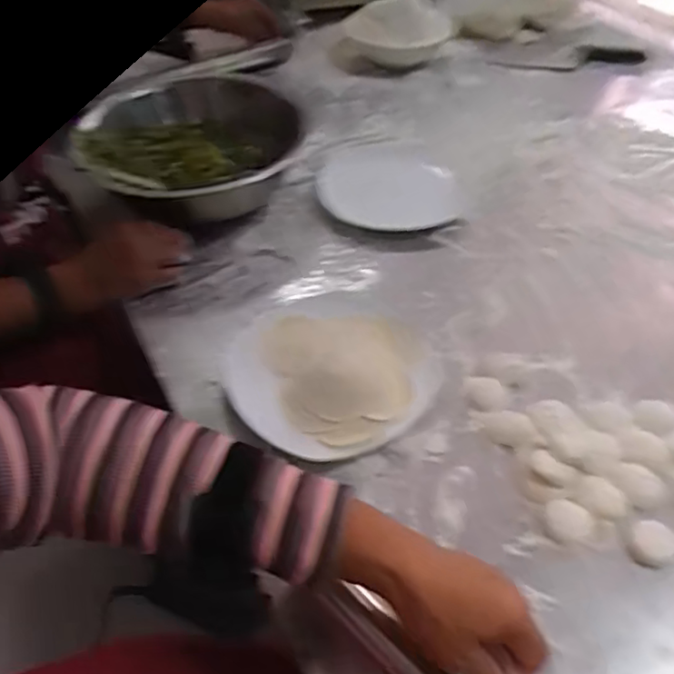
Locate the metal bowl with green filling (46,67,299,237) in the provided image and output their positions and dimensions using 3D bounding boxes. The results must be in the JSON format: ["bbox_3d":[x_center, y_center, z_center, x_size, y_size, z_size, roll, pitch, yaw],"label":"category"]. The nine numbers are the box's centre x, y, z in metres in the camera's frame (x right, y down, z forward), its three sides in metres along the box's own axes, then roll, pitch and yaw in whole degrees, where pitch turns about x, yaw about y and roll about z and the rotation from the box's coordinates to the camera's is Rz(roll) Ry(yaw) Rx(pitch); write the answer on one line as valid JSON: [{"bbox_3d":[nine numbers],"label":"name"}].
[{"bbox_3d":[-0.182,-0.235,0.800,0.260,0.091,0.274,0,47,0],"label":"metal bowl with green filling"}]

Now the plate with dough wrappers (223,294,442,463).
[{"bbox_3d":[-0.004,0.018,0.588,0.187,0.036,0.191,0,47,0],"label":"plate with dough wrappers"}]

